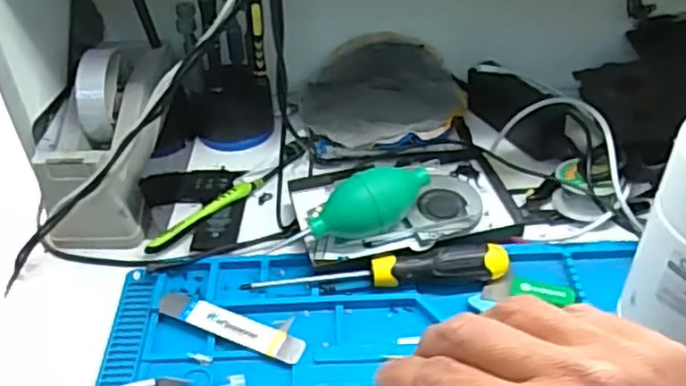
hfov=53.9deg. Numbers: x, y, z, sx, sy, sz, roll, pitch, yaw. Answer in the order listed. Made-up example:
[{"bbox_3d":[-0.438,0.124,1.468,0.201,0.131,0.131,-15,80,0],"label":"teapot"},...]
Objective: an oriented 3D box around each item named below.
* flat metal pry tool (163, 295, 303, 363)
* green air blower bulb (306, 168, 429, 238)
[{"bbox_3d":[-0.083,0.095,0.492,0.119,0.007,0.022,16,44,20],"label":"flat metal pry tool"},{"bbox_3d":[0.024,0.012,0.539,0.099,0.046,0.041,-21,44,-21],"label":"green air blower bulb"}]

